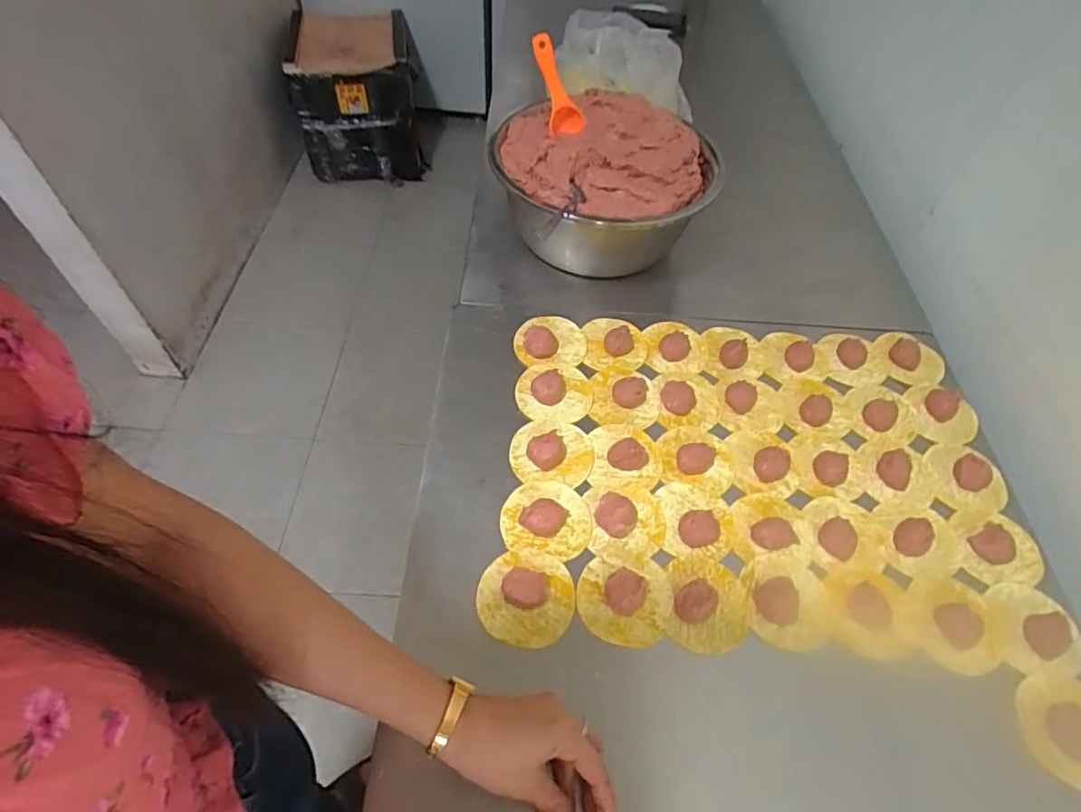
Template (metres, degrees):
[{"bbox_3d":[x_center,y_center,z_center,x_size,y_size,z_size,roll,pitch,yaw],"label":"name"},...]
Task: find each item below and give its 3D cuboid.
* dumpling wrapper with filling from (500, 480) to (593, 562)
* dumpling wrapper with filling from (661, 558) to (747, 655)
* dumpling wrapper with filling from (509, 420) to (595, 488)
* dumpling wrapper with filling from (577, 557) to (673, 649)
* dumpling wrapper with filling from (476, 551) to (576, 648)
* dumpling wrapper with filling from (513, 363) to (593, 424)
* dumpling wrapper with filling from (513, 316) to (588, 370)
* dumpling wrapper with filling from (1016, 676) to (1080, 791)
[{"bbox_3d":[0.006,0.100,0.535,0.083,0.023,0.075,9,55,3],"label":"dumpling wrapper with filling"},{"bbox_3d":[0.148,0.170,0.497,0.070,0.027,0.079,6,54,2],"label":"dumpling wrapper with filling"},{"bbox_3d":[0.012,0.042,0.575,0.083,0.024,0.070,5,54,0],"label":"dumpling wrapper with filling"},{"bbox_3d":[0.074,0.166,0.495,0.080,0.022,0.074,7,54,2],"label":"dumpling wrapper with filling"},{"bbox_3d":[-0.012,0.161,0.491,0.081,0.024,0.079,1,54,-2],"label":"dumpling wrapper with filling"},{"bbox_3d":[0.015,-0.019,0.621,0.082,0.024,0.080,5,54,1],"label":"dumpling wrapper with filling"},{"bbox_3d":[0.012,-0.075,0.661,0.082,0.024,0.072,5,54,1],"label":"dumpling wrapper with filling"},{"bbox_3d":[0.428,0.262,0.456,0.077,0.012,0.078,5,54,1],"label":"dumpling wrapper with filling"}]

